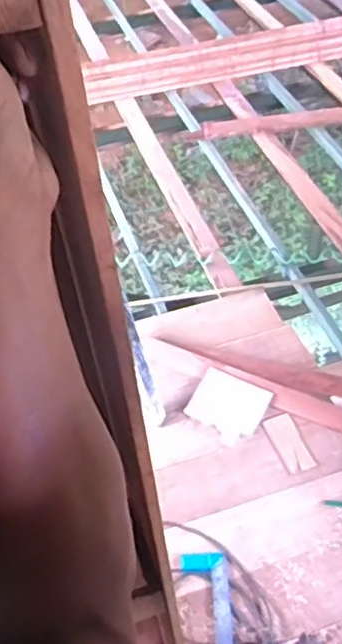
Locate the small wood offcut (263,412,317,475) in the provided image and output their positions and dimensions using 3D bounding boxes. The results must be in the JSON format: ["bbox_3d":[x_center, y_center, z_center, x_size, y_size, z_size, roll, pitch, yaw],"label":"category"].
[{"bbox_3d":[0.334,0.341,1.825,0.082,0.016,0.192,-15,48,-9],"label":"small wood offcut"}]

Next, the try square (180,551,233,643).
[{"bbox_3d":[0.118,0.660,1.497,0.106,0.019,0.320,-26,39,-1],"label":"try square"}]

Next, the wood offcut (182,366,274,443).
[{"bbox_3d":[0.166,0.246,1.922,0.220,0.013,0.200,23,53,23],"label":"wood offcut"}]

